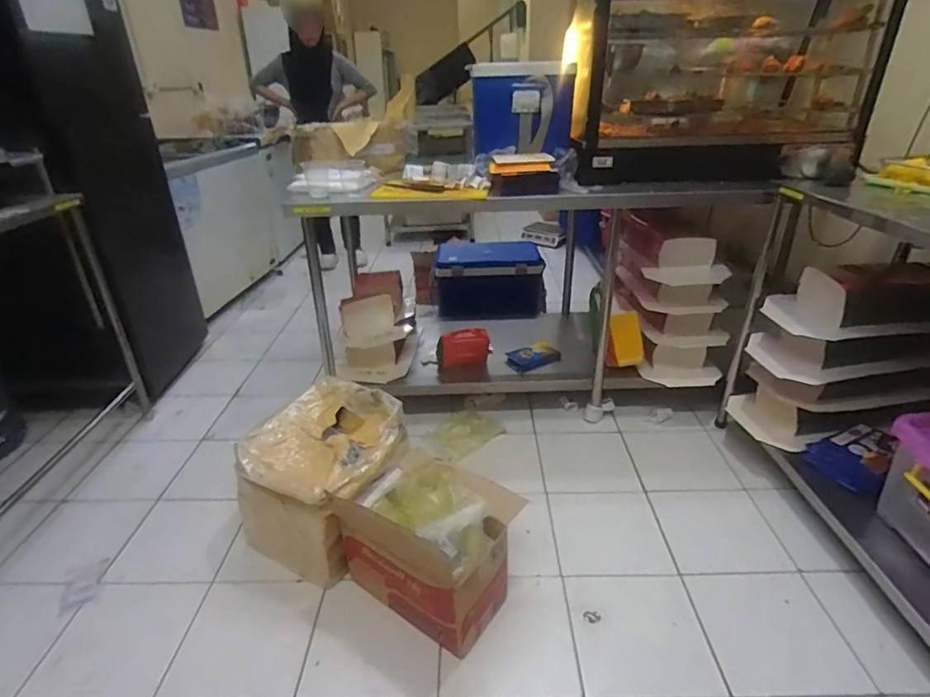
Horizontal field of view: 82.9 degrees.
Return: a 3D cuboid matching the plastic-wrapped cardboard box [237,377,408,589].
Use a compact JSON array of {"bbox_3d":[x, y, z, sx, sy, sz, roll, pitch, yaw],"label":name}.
[{"bbox_3d":[-0.373,0.353,1.441,0.376,0.351,0.375,16,32,29],"label":"plastic-wrapped cardboard box"}]

